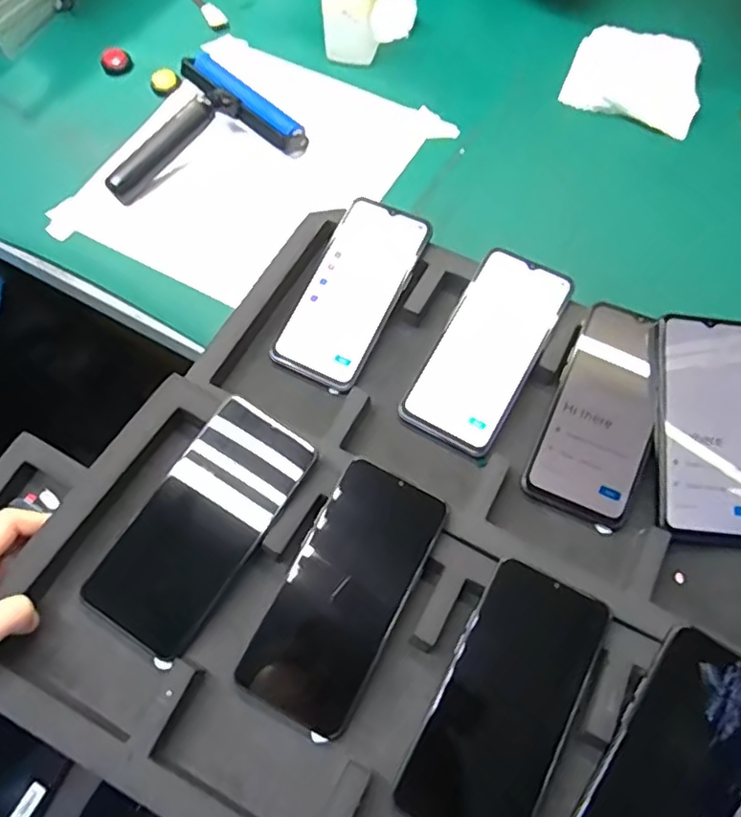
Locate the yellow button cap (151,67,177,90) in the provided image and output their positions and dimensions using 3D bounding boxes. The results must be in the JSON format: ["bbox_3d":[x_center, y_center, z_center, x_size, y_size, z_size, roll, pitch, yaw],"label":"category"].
[{"bbox_3d":[-0.223,-0.354,0.649,0.026,0.008,0.027,-1,69,3],"label":"yellow button cap"}]

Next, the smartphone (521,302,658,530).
[{"bbox_3d":[0.176,0.001,0.451,0.077,0.011,0.162,21,78,14],"label":"smartphone"}]

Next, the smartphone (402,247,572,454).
[{"bbox_3d":[0.092,-0.047,0.476,0.076,0.008,0.161,28,79,13],"label":"smartphone"}]

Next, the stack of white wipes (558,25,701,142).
[{"bbox_3d":[0.279,-0.349,0.629,0.132,0.024,0.117,21,72,11],"label":"stack of white wipes"}]

